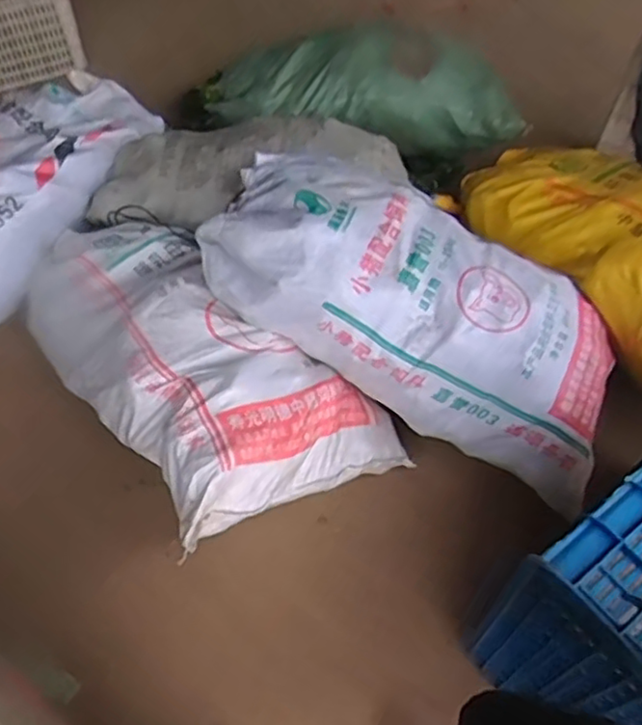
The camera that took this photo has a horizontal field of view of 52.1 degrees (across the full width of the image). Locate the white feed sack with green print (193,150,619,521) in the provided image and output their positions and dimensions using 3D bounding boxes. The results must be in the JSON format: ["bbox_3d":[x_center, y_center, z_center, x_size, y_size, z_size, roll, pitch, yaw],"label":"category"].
[{"bbox_3d":[0.205,-0.139,1.403,0.874,0.346,0.447,23,57,14],"label":"white feed sack with green print"}]

